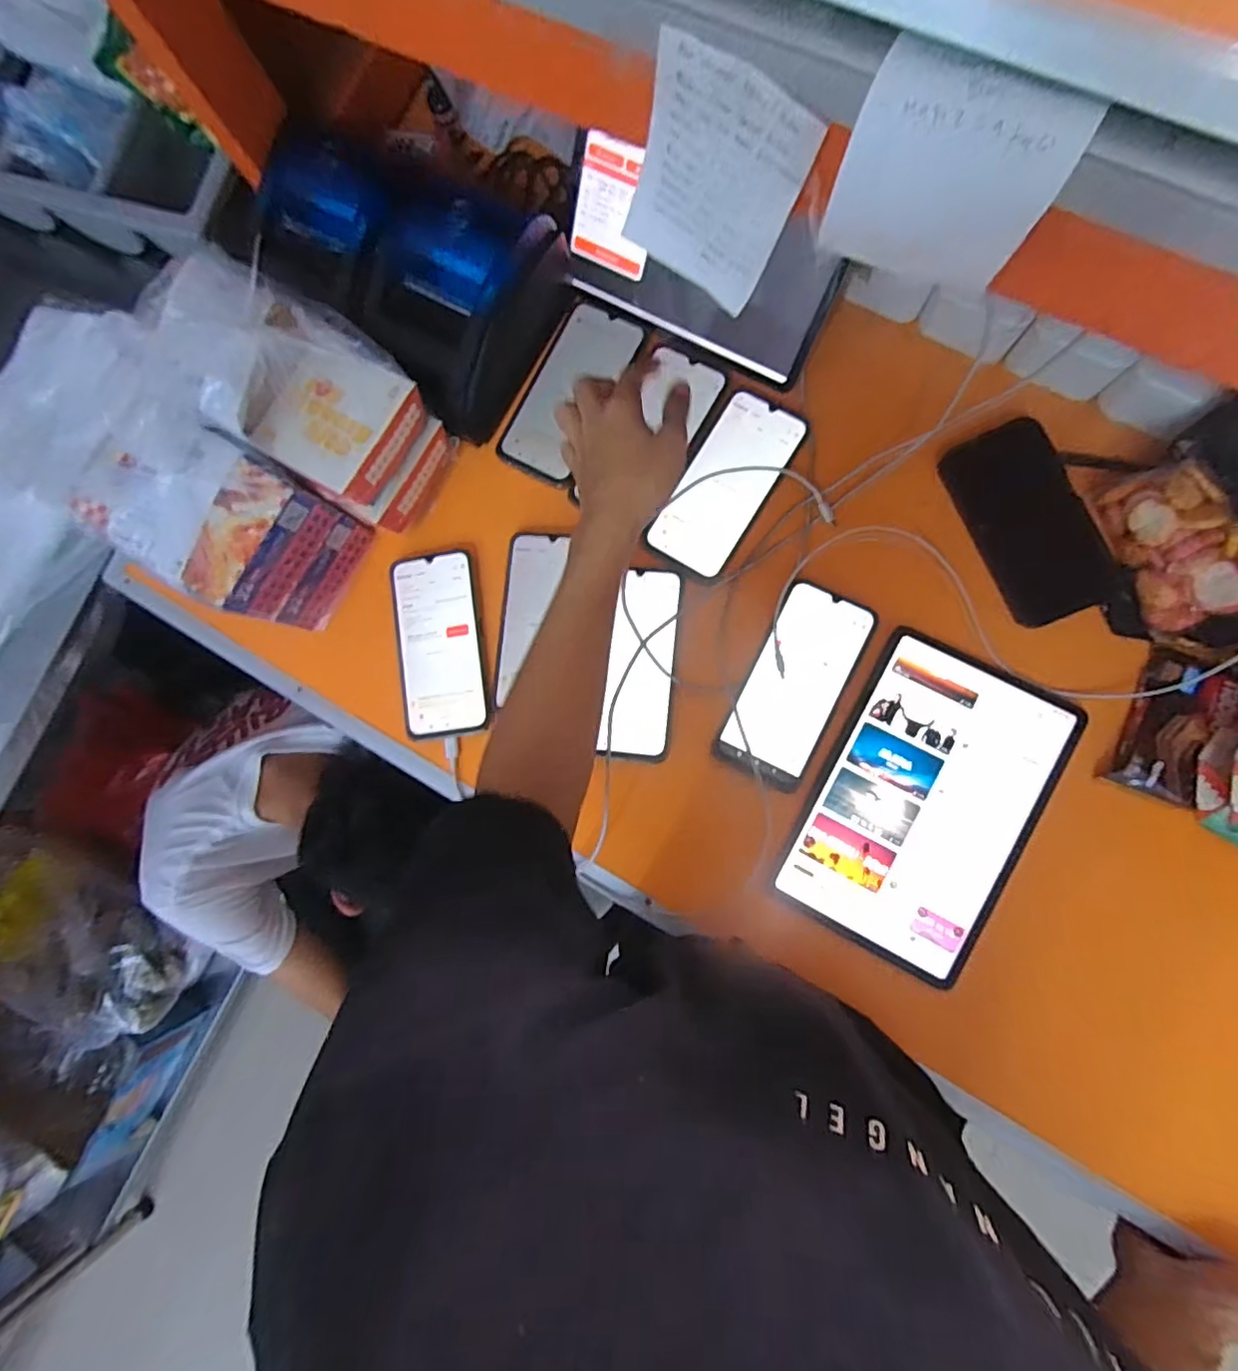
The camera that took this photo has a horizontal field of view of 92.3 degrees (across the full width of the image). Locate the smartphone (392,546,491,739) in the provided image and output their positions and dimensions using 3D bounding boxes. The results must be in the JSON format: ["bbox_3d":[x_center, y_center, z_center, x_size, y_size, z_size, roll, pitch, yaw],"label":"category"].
[{"bbox_3d":[-0.166,-0.039,0.547,0.078,0.007,0.168,-8,85,7],"label":"smartphone"}]

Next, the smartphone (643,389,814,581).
[{"bbox_3d":[0.095,-0.177,0.531,0.078,0.012,0.166,32,90,8],"label":"smartphone"}]

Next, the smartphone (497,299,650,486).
[{"bbox_3d":[-0.046,-0.276,0.554,0.079,0.015,0.170,31,91,8],"label":"smartphone"}]

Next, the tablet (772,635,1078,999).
[{"bbox_3d":[0.250,0.095,0.488,0.160,0.010,0.248,26,89,8],"label":"tablet"}]

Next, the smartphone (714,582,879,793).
[{"bbox_3d":[0.149,0.000,0.504,0.079,0.006,0.168,25,89,8],"label":"smartphone"}]

